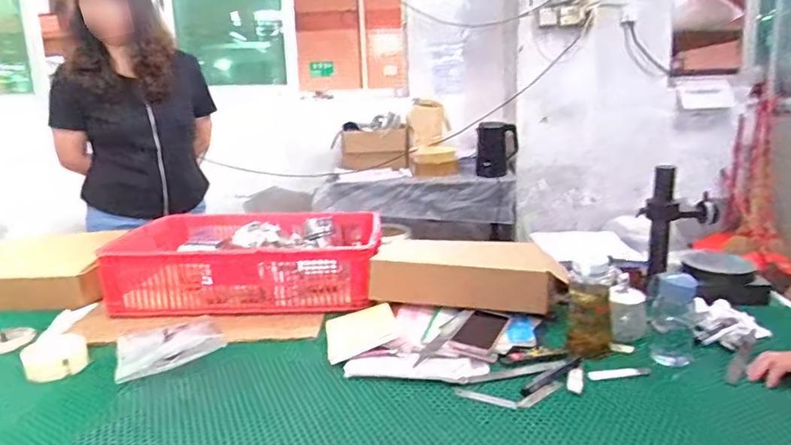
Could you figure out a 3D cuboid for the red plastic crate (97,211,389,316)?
[{"bbox_3d":[-0.354,0.085,1.373,0.623,0.143,0.432,-2,13,-1],"label":"red plastic crate"}]

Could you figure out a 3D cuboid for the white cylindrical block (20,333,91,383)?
[{"bbox_3d":[-0.614,0.239,0.973,0.099,0.044,0.095,-11,15,-35],"label":"white cylindrical block"}]

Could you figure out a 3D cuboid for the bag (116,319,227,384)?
[{"bbox_3d":[-0.406,0.228,0.973,0.180,0.052,0.095,-8,14,-27],"label":"bag"}]

